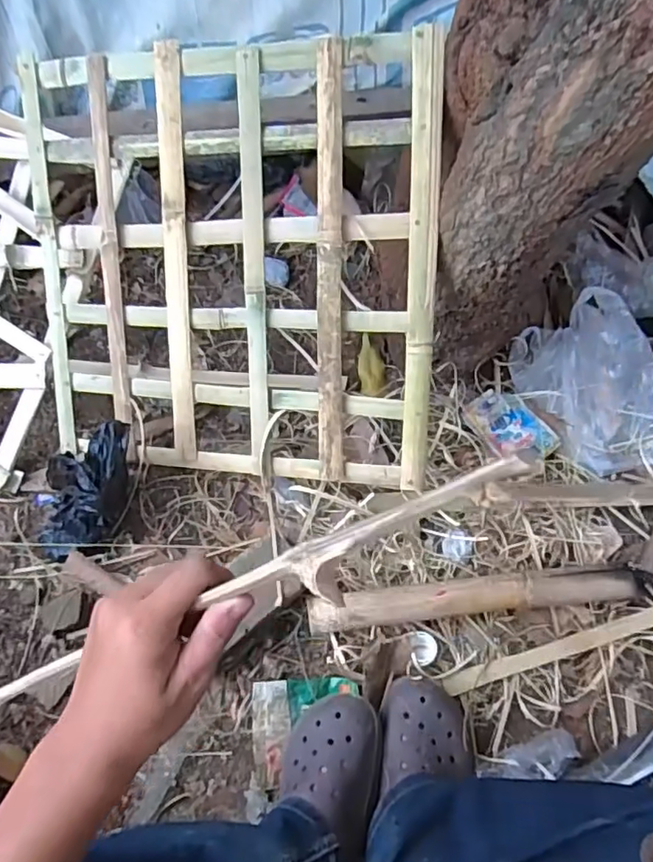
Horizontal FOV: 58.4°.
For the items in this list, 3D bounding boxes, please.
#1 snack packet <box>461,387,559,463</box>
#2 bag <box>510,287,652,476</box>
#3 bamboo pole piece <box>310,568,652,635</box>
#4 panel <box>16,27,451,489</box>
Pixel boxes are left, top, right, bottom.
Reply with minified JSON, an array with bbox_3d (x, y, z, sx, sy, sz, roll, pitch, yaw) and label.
[{"bbox_3d":[0.268,-0.004,0.856,0.085,0.017,0.124,-29,67,-16],"label":"snack packet"},{"bbox_3d":[0.386,-0.067,0.847,0.173,0.120,0.238,-15,64,-10],"label":"bag"},{"bbox_3d":[0.198,0.208,0.731,0.432,0.050,0.044,-5,63,-4],"label":"bamboo pole piece"},{"bbox_3d":[-0.138,-0.195,0.727,0.538,0.042,0.503,4,103,14],"label":"panel"}]

